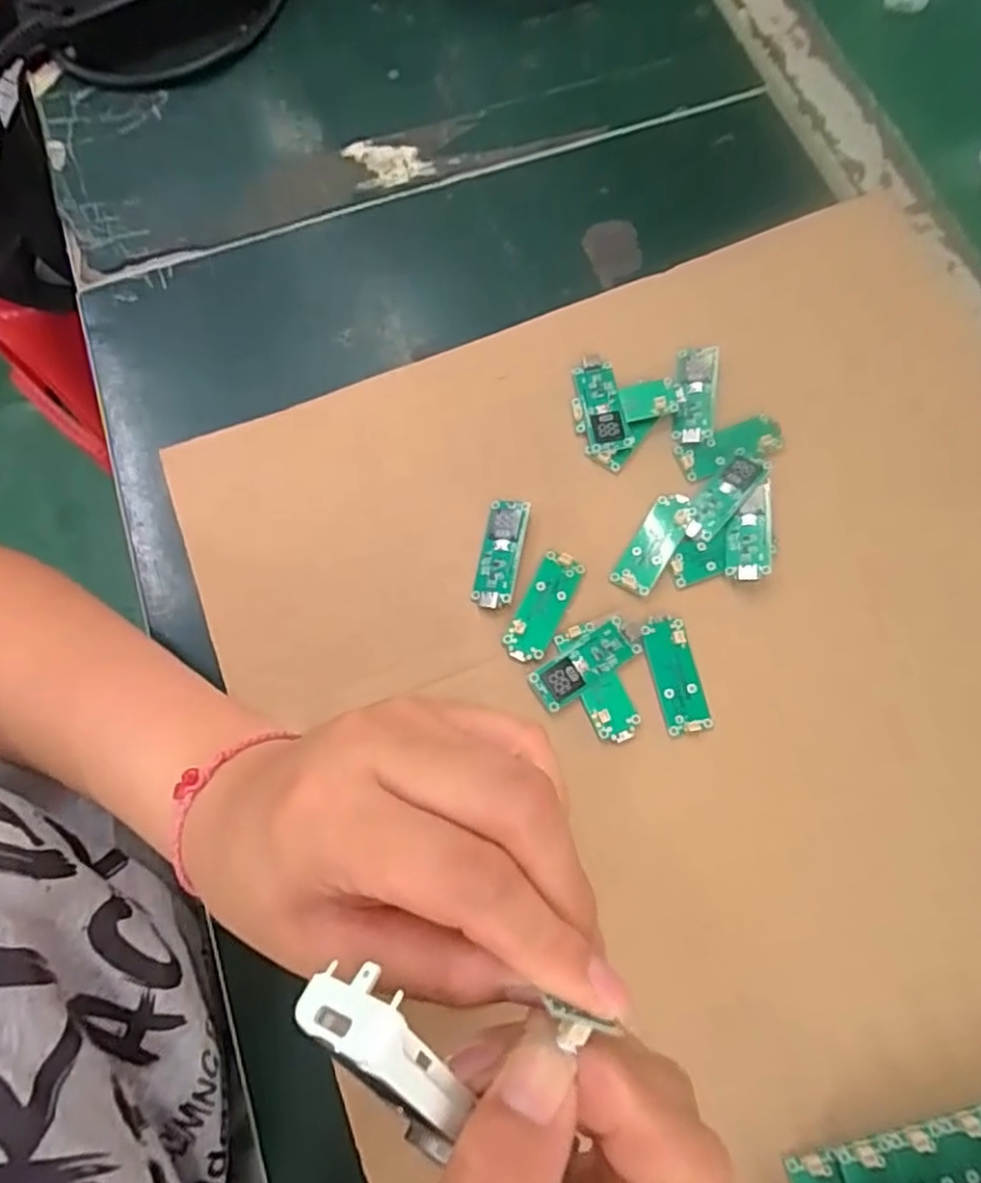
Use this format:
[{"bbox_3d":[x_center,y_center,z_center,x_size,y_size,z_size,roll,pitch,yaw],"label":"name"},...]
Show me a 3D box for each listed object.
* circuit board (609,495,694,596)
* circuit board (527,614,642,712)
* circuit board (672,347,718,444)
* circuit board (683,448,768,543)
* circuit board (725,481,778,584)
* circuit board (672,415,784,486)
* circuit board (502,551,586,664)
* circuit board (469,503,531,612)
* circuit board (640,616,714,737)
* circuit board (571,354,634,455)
[{"bbox_3d":[0.074,-0.022,0.308,0.018,0.005,0.050,33,76,10],"label":"circuit board"},{"bbox_3d":[0.042,0.030,0.292,0.049,0.004,0.018,-33,75,-9],"label":"circuit board"},{"bbox_3d":[0.098,-0.094,0.325,0.019,0.006,0.049,7,73,3],"label":"circuit board"},{"bbox_3d":[0.106,-0.043,0.311,0.019,0.008,0.049,41,78,12],"label":"circuit board"},{"bbox_3d":[0.114,-0.026,0.301,0.018,0.007,0.045,3,75,16],"label":"circuit board"},{"bbox_3d":[0.112,-0.067,0.320,0.049,0.006,0.019,-18,74,-4],"label":"circuit board"},{"bbox_3d":[0.023,0.007,0.300,0.018,0.005,0.052,25,75,8],"label":"circuit board"},{"bbox_3d":[0.004,-0.016,0.306,0.017,0.006,0.050,11,74,4],"label":"circuit board"},{"bbox_3d":[0.079,0.036,0.291,0.019,0.004,0.049,-12,73,-3],"label":"circuit board"},{"bbox_3d":[0.052,-0.089,0.326,0.019,0.009,0.050,-12,73,-2],"label":"circuit board"}]

